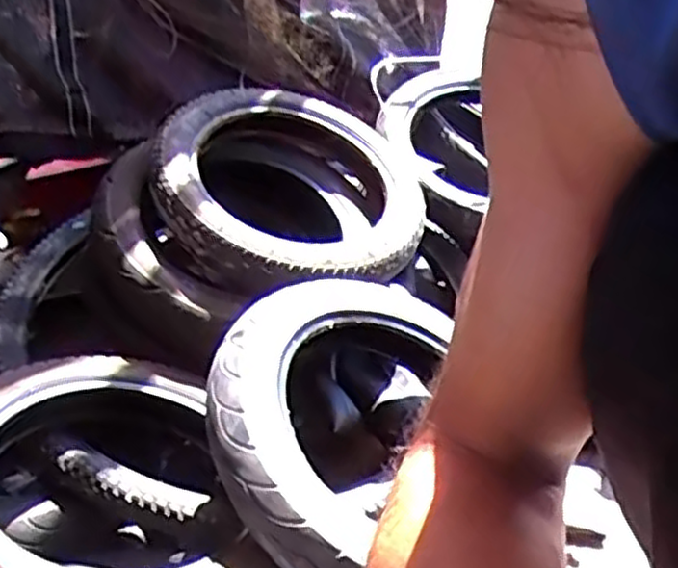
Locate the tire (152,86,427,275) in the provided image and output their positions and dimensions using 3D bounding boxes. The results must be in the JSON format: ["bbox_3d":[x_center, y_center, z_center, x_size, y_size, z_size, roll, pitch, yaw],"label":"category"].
[{"bbox_3d":[-0.065,-0.123,1.009,0.348,0.074,0.371,17,43,-9],"label":"tire"}]

